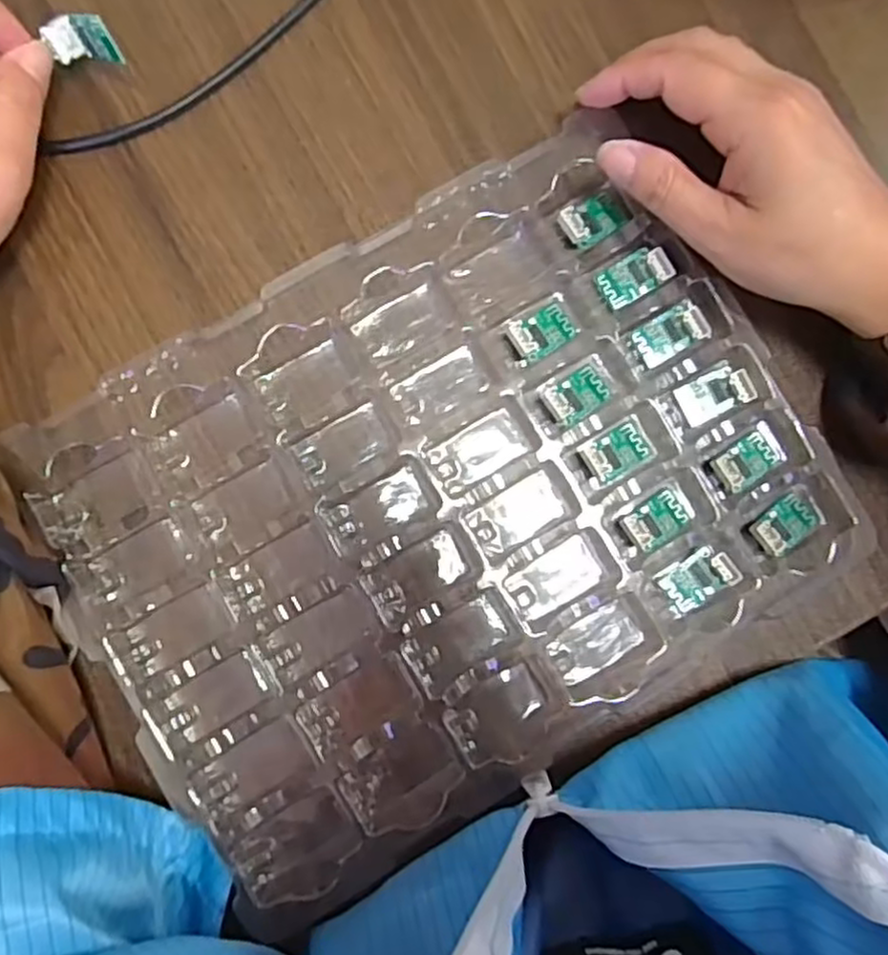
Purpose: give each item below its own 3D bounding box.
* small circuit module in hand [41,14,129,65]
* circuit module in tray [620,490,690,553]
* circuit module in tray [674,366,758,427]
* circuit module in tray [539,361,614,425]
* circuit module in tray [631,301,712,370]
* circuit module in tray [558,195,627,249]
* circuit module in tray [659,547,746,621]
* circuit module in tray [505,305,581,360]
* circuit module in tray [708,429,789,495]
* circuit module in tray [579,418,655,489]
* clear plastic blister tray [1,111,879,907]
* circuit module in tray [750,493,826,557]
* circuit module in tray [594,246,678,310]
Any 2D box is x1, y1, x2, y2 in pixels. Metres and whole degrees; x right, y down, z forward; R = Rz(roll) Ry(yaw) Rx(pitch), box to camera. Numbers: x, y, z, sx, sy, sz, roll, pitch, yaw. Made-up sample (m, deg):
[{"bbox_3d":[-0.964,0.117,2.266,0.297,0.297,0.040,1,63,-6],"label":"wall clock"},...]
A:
[{"bbox_3d":[-0.139,-0.170,0.282,0.027,0.007,0.016,2,119,5],"label":"small circuit module in hand"},{"bbox_3d":[0.086,0.018,0.291,0.026,0.006,0.017,-32,89,-5],"label":"circuit module in tray"},{"bbox_3d":[0.111,-0.035,0.297,0.027,0.010,0.017,-24,89,-5],"label":"circuit module in tray"},{"bbox_3d":[0.054,-0.034,0.294,0.027,0.007,0.018,-32,89,-5],"label":"circuit module in tray"},{"bbox_3d":[0.093,-0.059,0.299,0.029,0.004,0.018,-29,83,18],"label":"circuit module in tray"},{"bbox_3d":[0.061,-0.106,0.299,0.026,0.009,0.017,-31,89,-5],"label":"circuit module in tray"},{"bbox_3d":[0.101,0.041,0.290,0.030,0.008,0.017,-33,89,-5],"label":"circuit module in tray"},{"bbox_3d":[0.040,-0.059,0.294,0.029,0.007,0.017,-31,89,-5],"label":"circuit module in tray"},{"bbox_3d":[0.125,-0.007,0.297,0.031,0.006,0.017,-27,89,-5],"label":"circuit module in tray"},{"bbox_3d":[0.070,-0.010,0.293,0.030,0.006,0.018,-28,89,-5],"label":"circuit module in tray"},{"bbox_3d":[0.002,0.010,0.286,0.270,0.025,0.212,-30,89,-5],"label":"clear plastic blister tray"},{"bbox_3d":[0.140,0.020,0.296,0.030,0.008,0.019,-31,89,-5],"label":"circuit module in tray"},{"bbox_3d":[0.079,-0.083,0.299,0.029,0.004,0.019,-30,79,15],"label":"circuit module in tray"}]

